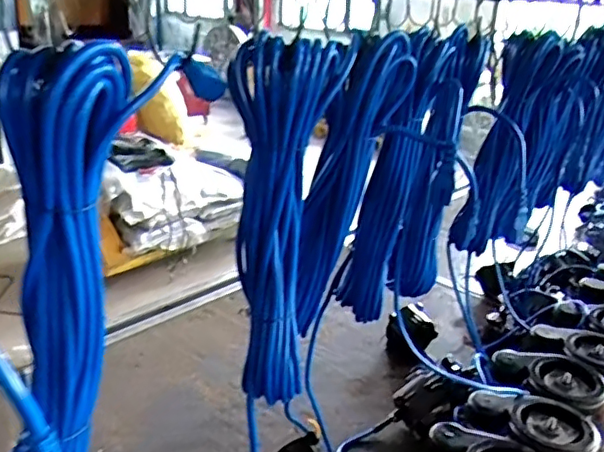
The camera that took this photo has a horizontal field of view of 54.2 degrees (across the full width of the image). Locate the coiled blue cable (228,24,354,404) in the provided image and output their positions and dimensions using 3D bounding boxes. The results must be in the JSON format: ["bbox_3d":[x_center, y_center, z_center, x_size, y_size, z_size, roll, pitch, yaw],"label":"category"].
[{"bbox_3d":[-0.015,0.005,0.526,0.097,0.322,0.050,3,22,-2],"label":"coiled blue cable"}]

